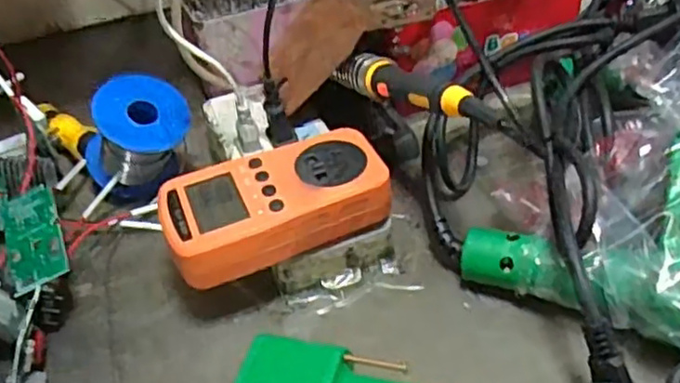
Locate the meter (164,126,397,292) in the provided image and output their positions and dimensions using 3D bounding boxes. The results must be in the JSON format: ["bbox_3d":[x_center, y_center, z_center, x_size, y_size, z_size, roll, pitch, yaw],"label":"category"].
[{"bbox_3d":[-0.037,0.006,0.383,0.125,0.032,0.062,-20,44,-15],"label":"meter"}]

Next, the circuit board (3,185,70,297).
[{"bbox_3d":[-0.186,0.026,0.399,0.033,0.007,0.079,-25,52,-9],"label":"circuit board"}]

